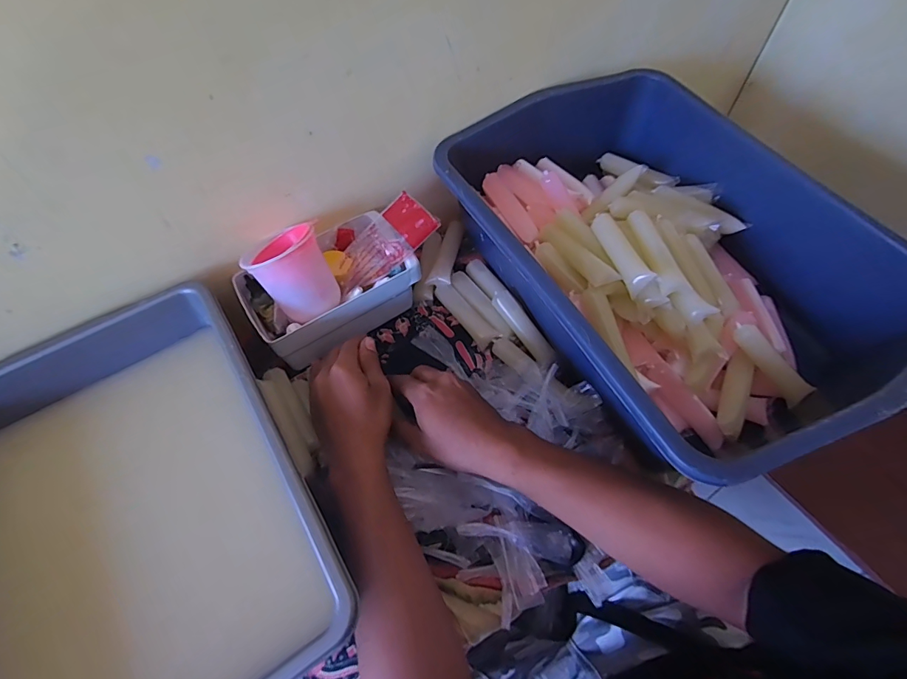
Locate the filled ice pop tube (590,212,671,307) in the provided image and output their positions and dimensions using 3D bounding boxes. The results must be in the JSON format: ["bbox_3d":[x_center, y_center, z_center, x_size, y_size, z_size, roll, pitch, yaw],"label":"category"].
[{"bbox_3d":[0.188,-0.089,0.479,0.029,0.033,0.122,-18,60,-8],"label":"filled ice pop tube"}]

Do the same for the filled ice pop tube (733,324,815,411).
[{"bbox_3d":[0.349,0.027,0.479,0.113,0.024,0.020,47,69,-5],"label":"filled ice pop tube"}]

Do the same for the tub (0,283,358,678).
[{"bbox_3d":[-0.289,0.164,0.401,0.302,0.129,0.390,-31,63,-15],"label":"tub"}]

